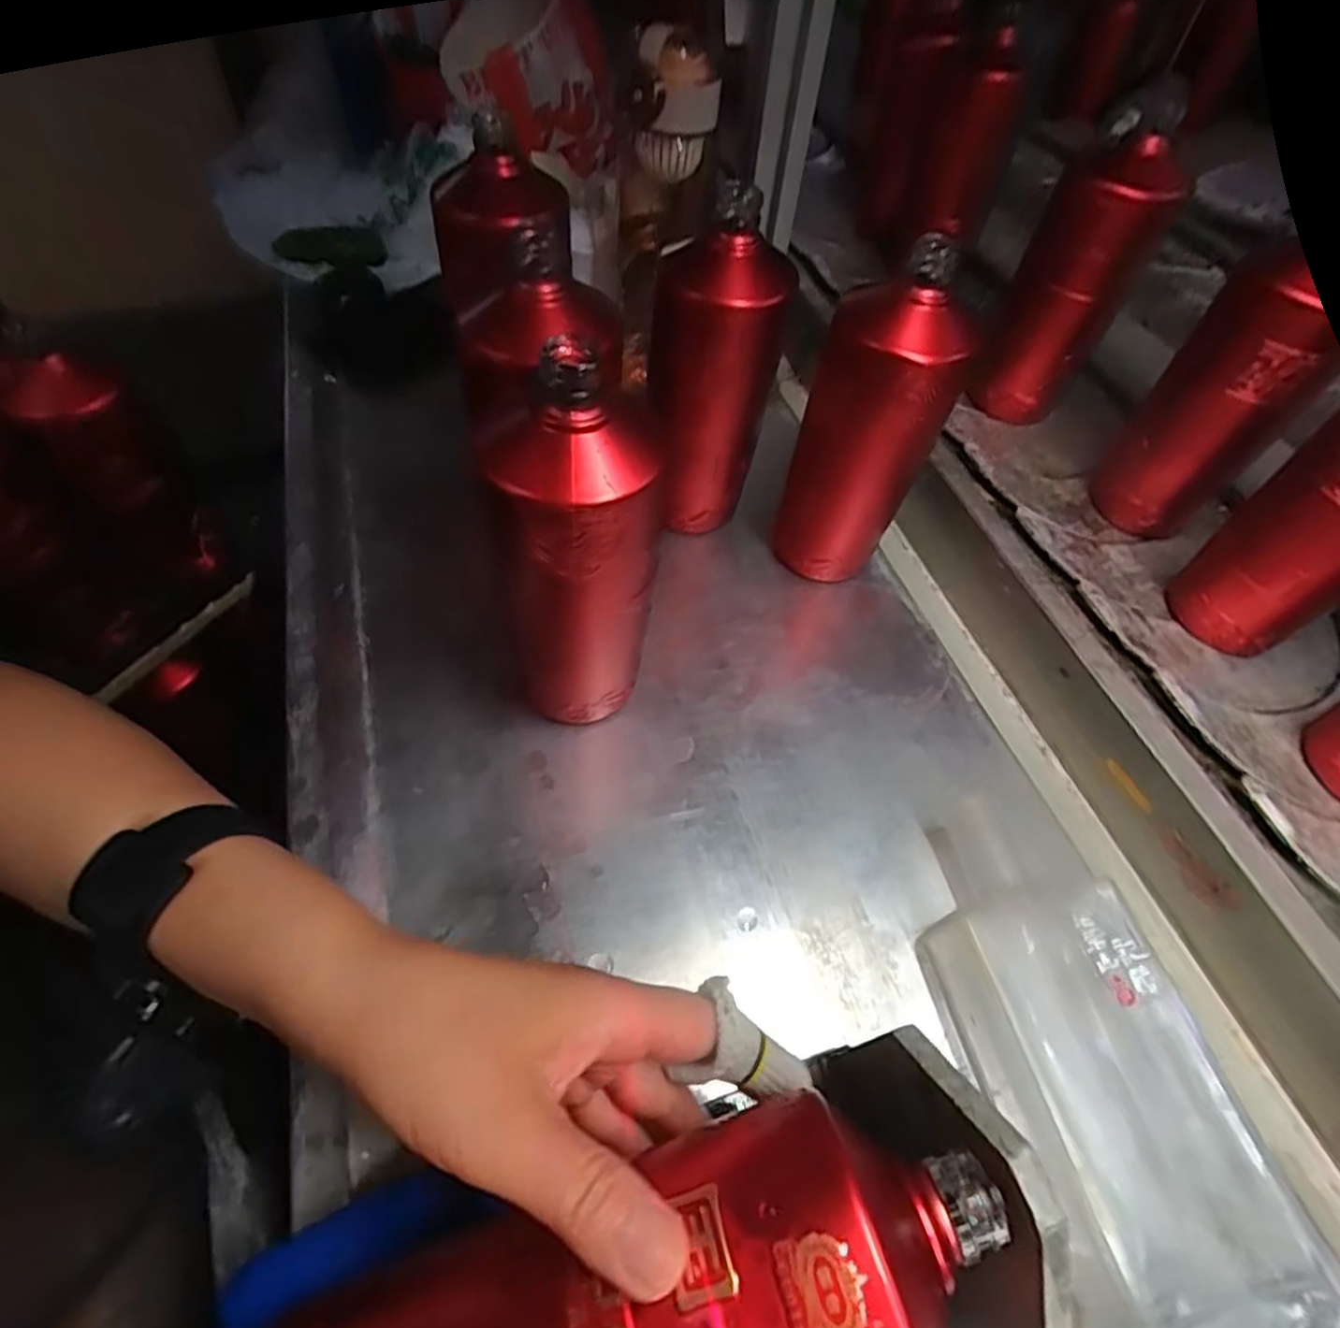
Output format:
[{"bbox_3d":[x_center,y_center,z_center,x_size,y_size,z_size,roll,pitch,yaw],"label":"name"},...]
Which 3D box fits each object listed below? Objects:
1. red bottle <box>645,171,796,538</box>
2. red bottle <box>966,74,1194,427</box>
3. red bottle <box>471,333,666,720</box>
[{"bbox_3d":[0.030,-0.191,0.471,0.080,0.202,0.075,-2,58,-4],"label":"red bottle"},{"bbox_3d":[0.324,-0.308,0.558,0.088,0.209,0.069,28,60,14],"label":"red bottle"},{"bbox_3d":[-0.050,-0.051,0.357,0.070,0.206,0.078,-12,59,-11],"label":"red bottle"}]

